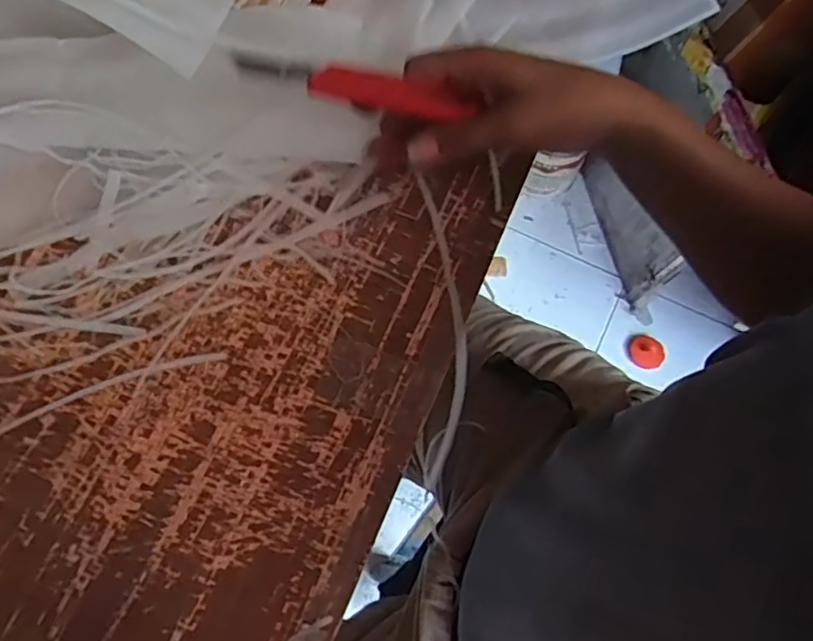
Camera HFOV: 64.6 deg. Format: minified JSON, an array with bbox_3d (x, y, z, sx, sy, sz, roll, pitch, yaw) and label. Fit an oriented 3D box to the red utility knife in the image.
[{"bbox_3d":[-0.033,-0.153,0.412,0.147,0.016,0.029,9,71,-9],"label":"red utility knife"}]

